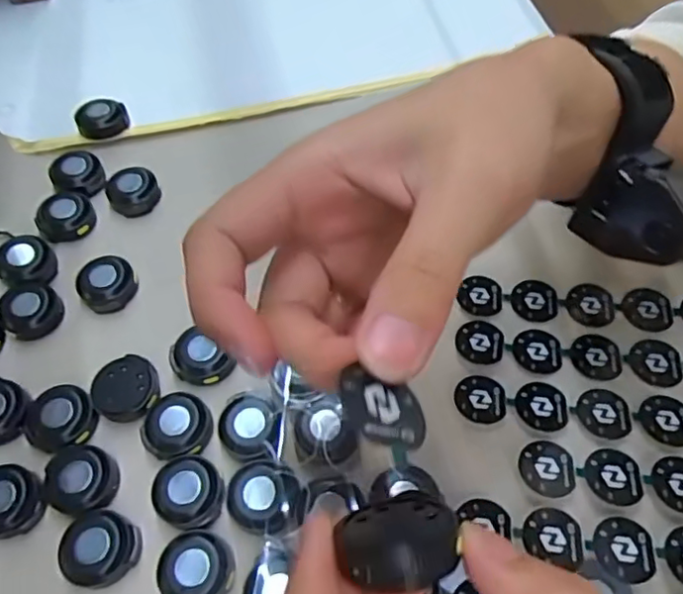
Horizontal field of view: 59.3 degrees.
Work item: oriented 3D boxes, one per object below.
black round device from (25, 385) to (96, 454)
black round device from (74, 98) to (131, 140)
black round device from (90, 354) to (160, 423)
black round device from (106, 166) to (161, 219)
[{"bbox_3d":[-0.130,0.056,0.277,0.030,0.011,0.032,-1,58,1],"label":"black round device"},{"bbox_3d":[-0.150,-0.112,0.377,0.031,0.013,0.031,-1,58,1],"label":"black round device"},{"bbox_3d":[-0.102,0.043,0.282,0.030,0.007,0.028,-1,58,1],"label":"black round device"},{"bbox_3d":[-0.121,-0.062,0.346,0.028,0.011,0.030,-1,58,1],"label":"black round device"}]

